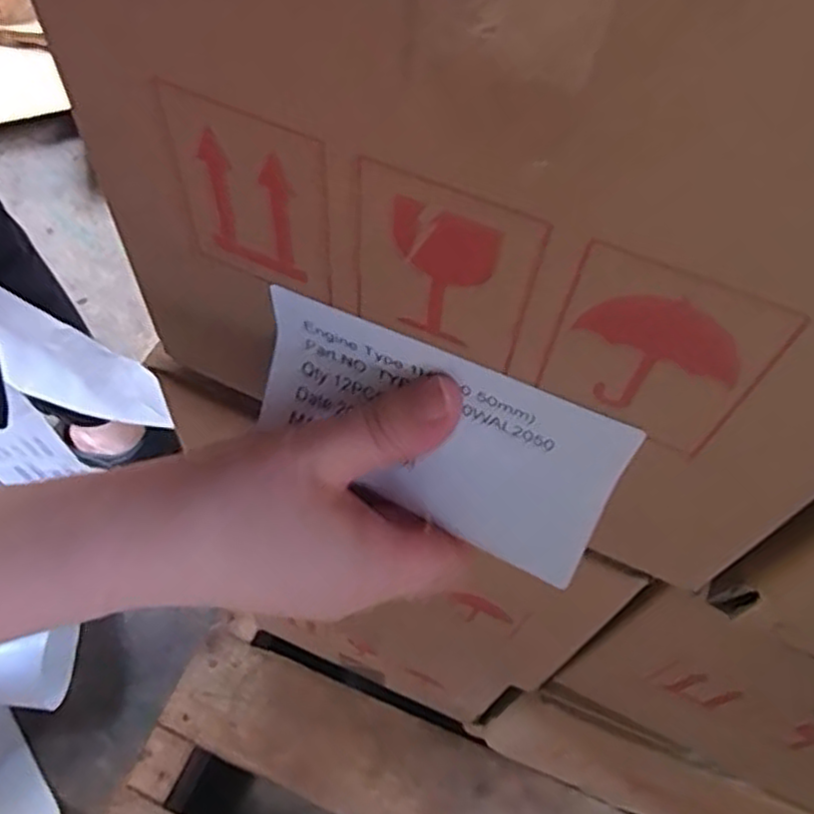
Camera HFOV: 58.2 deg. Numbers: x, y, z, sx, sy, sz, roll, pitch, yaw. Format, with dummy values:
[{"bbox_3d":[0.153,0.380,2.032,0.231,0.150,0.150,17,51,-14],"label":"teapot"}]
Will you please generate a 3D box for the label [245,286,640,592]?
[{"bbox_3d":[0.007,0.009,0.238,0.116,0.065,0.011,24,35,13],"label":"label"}]

